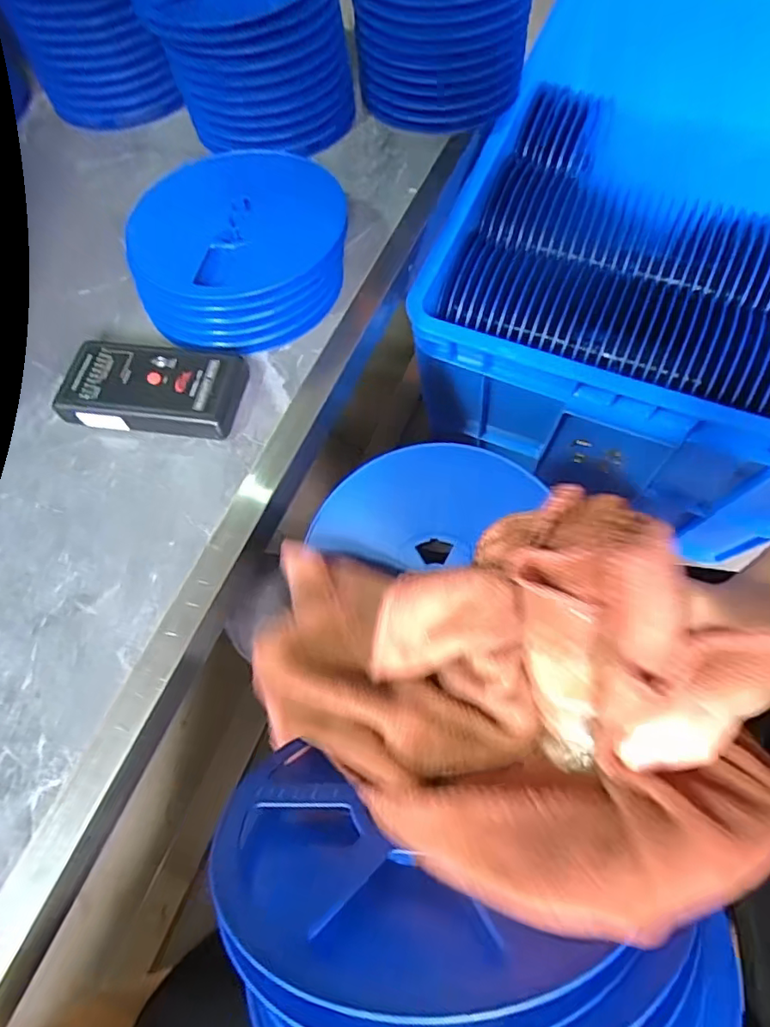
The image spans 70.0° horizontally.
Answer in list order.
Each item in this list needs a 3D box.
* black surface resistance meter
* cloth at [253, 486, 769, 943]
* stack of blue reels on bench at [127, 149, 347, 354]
[{"bbox_3d":[-0.177,-0.094,0.425,0.130,0.030,0.075,2,63,4],"label":"black surface resistance meter"},{"bbox_3d":[0.030,0.064,0.214,0.211,0.143,0.111,26,67,15],"label":"cloth"},{"bbox_3d":[-0.117,-0.227,0.467,0.168,0.070,0.176,-2,62,2],"label":"stack of blue reels on bench"}]

